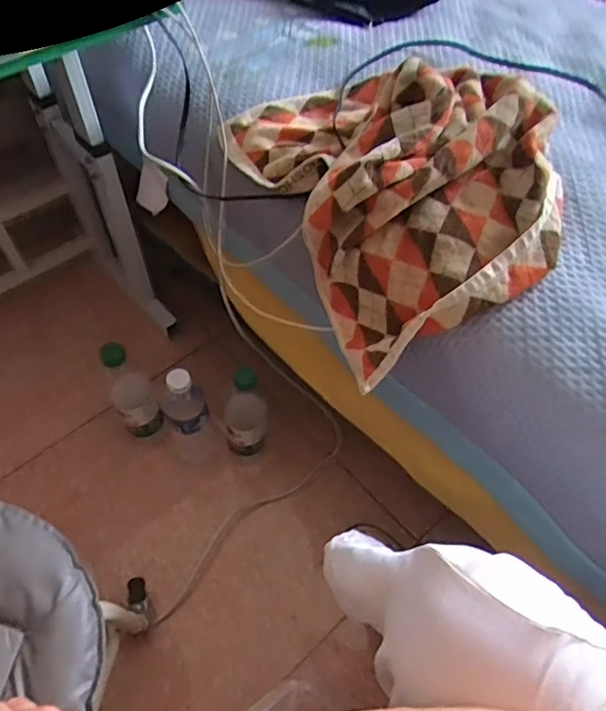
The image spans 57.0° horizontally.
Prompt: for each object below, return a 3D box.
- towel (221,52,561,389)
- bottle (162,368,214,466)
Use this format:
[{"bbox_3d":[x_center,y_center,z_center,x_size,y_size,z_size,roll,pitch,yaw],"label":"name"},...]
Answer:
[{"bbox_3d":[0.109,-0.198,0.585,0.303,0.097,0.360,-31,69,8],"label":"towel"},{"bbox_3d":[-0.168,0.091,0.827,0.059,0.235,0.070,-12,57,-11],"label":"bottle"}]

